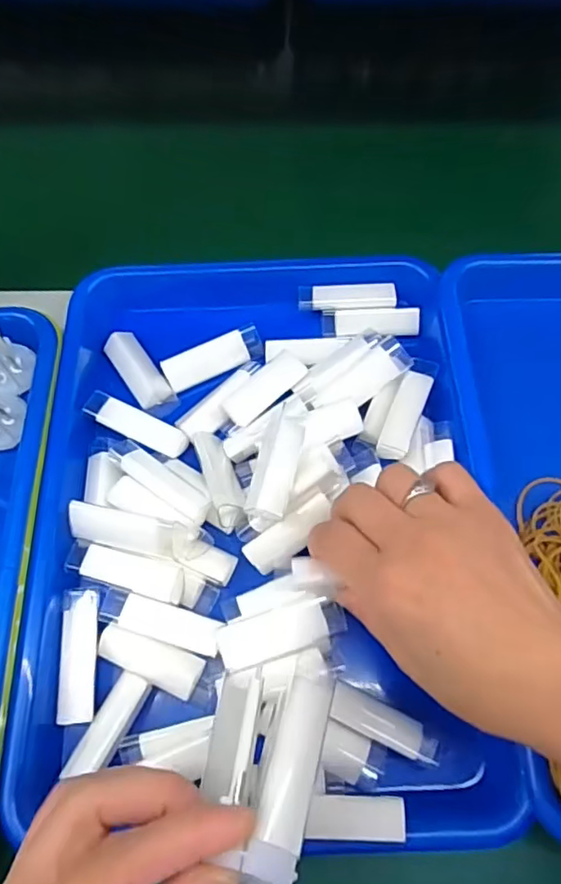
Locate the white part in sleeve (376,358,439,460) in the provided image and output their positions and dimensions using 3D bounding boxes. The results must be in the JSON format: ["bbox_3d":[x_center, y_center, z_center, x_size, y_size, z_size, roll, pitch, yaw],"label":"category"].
[{"bbox_3d":[0.077,-0.021,0.349,0.019,0.008,0.069,21,67,11],"label":"white part in sleeve"}]

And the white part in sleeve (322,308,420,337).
[{"bbox_3d":[0.061,-0.080,0.388,0.063,0.009,0.019,0,90,5],"label":"white part in sleeve"}]

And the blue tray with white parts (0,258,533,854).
[{"bbox_3d":[-0.013,0.032,0.336,0.241,0.045,0.335,-1,65,1],"label":"blue tray with white parts"}]

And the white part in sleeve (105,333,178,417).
[{"bbox_3d":[-0.091,-0.045,0.376,0.022,0.010,0.065,-33,69,-13],"label":"white part in sleeve"}]

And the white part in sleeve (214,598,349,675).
[{"bbox_3d":[0.002,0.098,0.299,0.065,0.018,0.023,-16,66,-7],"label":"white part in sleeve"}]

